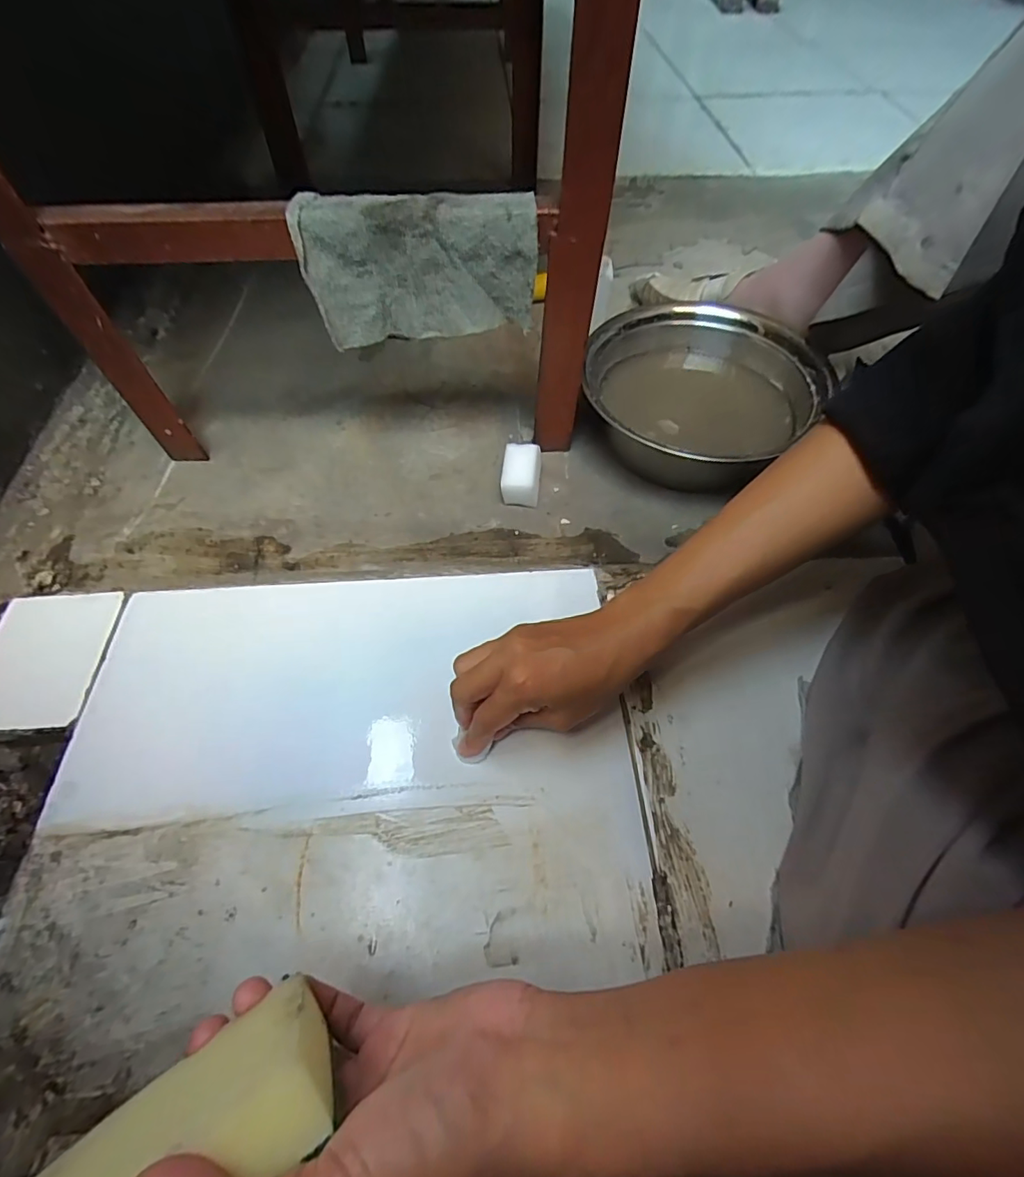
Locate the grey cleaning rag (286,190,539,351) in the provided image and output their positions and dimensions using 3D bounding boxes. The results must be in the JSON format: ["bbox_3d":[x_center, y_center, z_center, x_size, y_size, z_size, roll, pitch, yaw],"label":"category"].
[{"bbox_3d":[-0.067,-0.237,0.389,0.164,0.088,0.032,-3,57,-3],"label":"grey cleaning rag"}]

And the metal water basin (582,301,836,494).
[{"bbox_3d":[0.175,-0.187,0.521,0.206,0.085,0.224,0,57,-1],"label":"metal water basin"}]

